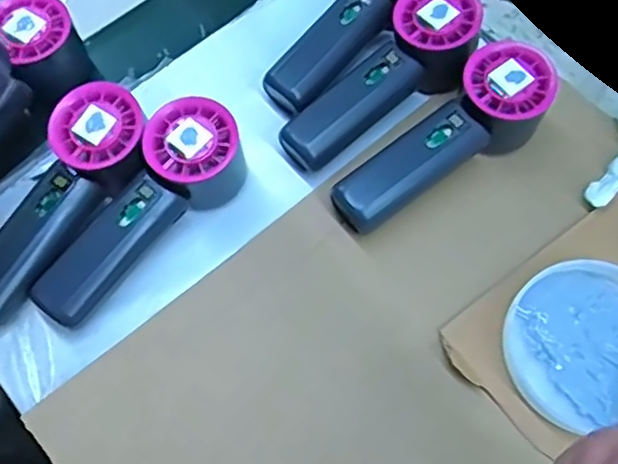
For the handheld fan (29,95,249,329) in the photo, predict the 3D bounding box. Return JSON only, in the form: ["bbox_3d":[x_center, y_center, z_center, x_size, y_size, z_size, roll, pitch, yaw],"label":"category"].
[{"bbox_3d":[-0.103,-0.012,0.398,0.049,0.050,0.153,39,71,14],"label":"handheld fan"}]

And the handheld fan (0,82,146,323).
[{"bbox_3d":[-0.155,-0.016,0.400,0.058,0.053,0.149,37,70,14],"label":"handheld fan"}]

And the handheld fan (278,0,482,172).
[{"bbox_3d":[0.052,-0.097,0.433,0.061,0.046,0.156,41,71,15],"label":"handheld fan"}]

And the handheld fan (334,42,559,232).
[{"bbox_3d":[0.088,-0.055,0.412,0.154,0.047,0.059,-40,73,-17],"label":"handheld fan"}]

